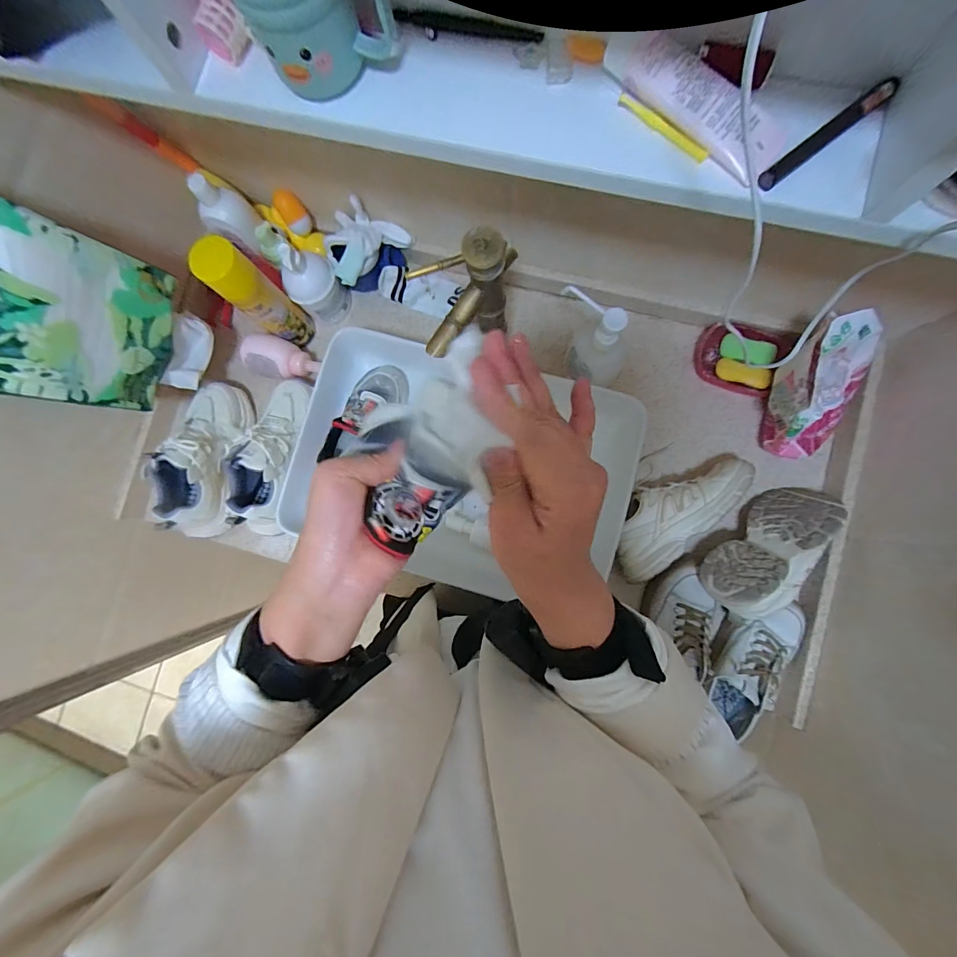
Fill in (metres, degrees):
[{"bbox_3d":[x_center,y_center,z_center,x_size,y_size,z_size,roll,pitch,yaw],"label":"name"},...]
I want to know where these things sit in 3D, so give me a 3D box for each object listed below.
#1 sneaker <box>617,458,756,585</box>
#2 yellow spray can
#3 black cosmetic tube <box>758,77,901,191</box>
[{"bbox_3d":[0.293,0.047,0.616,0.091,0.101,0.231,44,90,6],"label":"sneaker"},{"bbox_3d":[-0.333,-0.274,0.620,0.050,0.221,0.063,35,89,6],"label":"yellow spray can"},{"bbox_3d":[0.256,-0.252,0.296,0.111,0.013,0.014,-36,84,1],"label":"black cosmetic tube"}]

